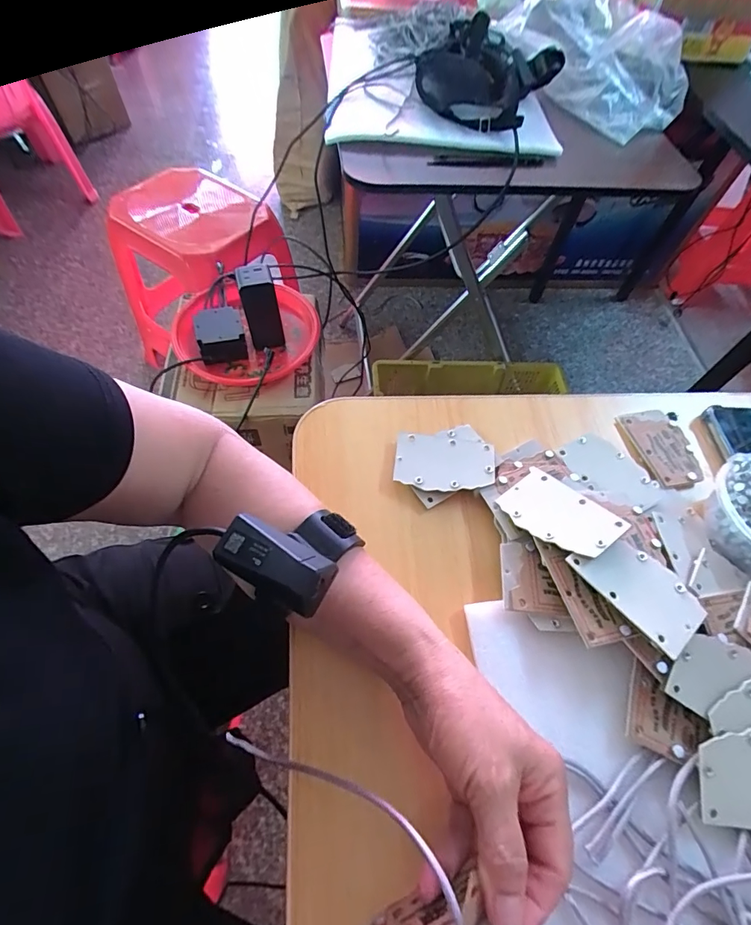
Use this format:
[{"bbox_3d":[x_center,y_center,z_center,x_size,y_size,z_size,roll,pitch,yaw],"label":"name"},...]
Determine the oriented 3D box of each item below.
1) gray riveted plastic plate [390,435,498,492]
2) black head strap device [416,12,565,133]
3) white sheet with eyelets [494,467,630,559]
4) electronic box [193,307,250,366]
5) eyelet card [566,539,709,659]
[{"bbox_3d":[0.060,0.000,0.386,0.086,0.006,0.053,5,54,4],"label":"gray riveted plastic plate"},{"bbox_3d":[0.187,-0.663,0.746,0.207,0.086,0.257,24,61,9],"label":"black head strap device"},{"bbox_3d":[0.143,0.039,0.345,0.057,0.005,0.085,-37,45,-22],"label":"white sheet with eyelets"},{"bbox_3d":[-0.253,-0.209,0.720,0.073,0.040,0.091,-16,63,-13],"label":"electronic box"},{"bbox_3d":[0.185,0.086,0.309,0.056,0.005,0.081,-30,64,-25],"label":"eyelet card"}]

